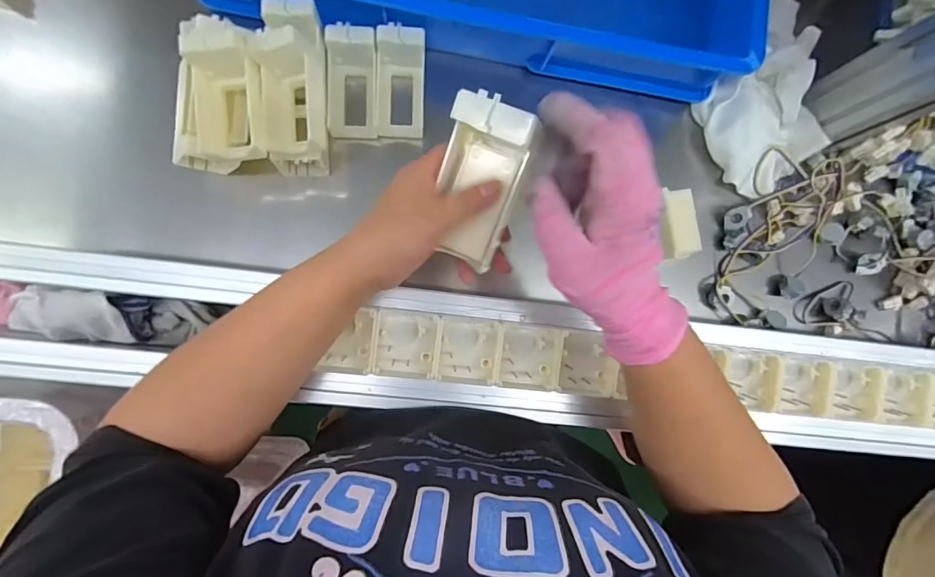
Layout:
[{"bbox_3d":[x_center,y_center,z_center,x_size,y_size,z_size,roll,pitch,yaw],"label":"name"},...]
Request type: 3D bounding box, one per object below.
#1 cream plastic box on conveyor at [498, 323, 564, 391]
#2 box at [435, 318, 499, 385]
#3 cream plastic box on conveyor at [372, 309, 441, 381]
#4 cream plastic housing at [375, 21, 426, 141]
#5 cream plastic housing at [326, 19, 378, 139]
[{"bbox_3d":[0.051,0.057,0.385,0.050,0.015,0.050,6,86,-7],"label":"cream plastic box on conveyor"},{"bbox_3d":[0.000,0.051,0.377,0.049,0.011,0.051,5,86,-7],"label":"box"},{"bbox_3d":[-0.049,0.044,0.373,0.049,0.017,0.050,6,86,-7],"label":"cream plastic box on conveyor"},{"bbox_3d":[-0.073,-0.222,0.500,0.050,0.031,0.109,2,112,-7],"label":"cream plastic housing"},{"bbox_3d":[-0.123,-0.217,0.489,0.051,0.034,0.107,1,103,-7],"label":"cream plastic housing"}]

